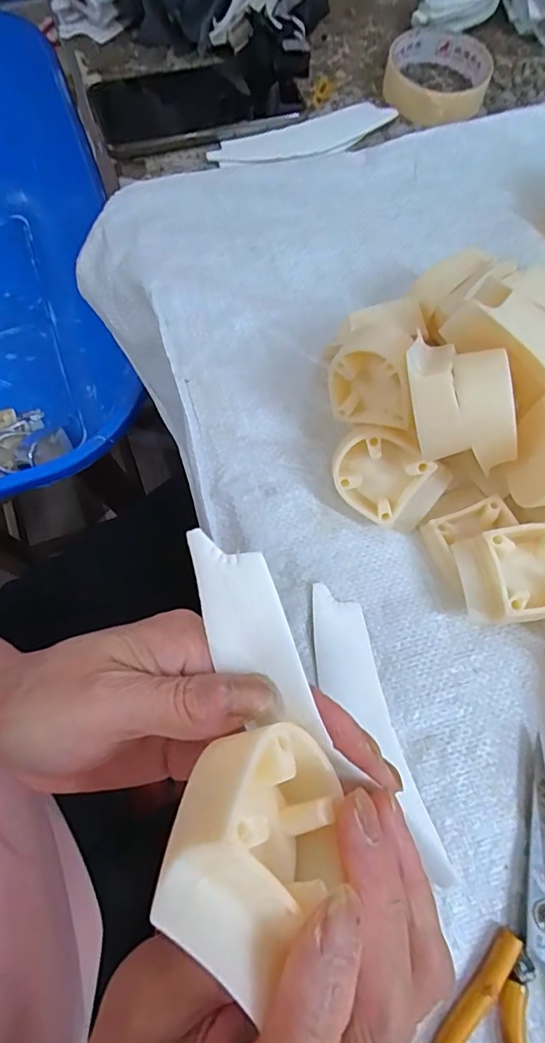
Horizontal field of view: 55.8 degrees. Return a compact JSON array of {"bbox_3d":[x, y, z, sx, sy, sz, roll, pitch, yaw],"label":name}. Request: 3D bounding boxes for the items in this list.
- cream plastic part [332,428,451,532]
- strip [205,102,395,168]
[{"bbox_3d":[0.065,-0.023,0.290,0.062,0.045,0.020,33,30,-10],"label":"cream plastic part"},{"bbox_3d":[0.028,-0.305,0.409,0.153,0.005,0.044,-25,69,-11],"label":"strip"}]

